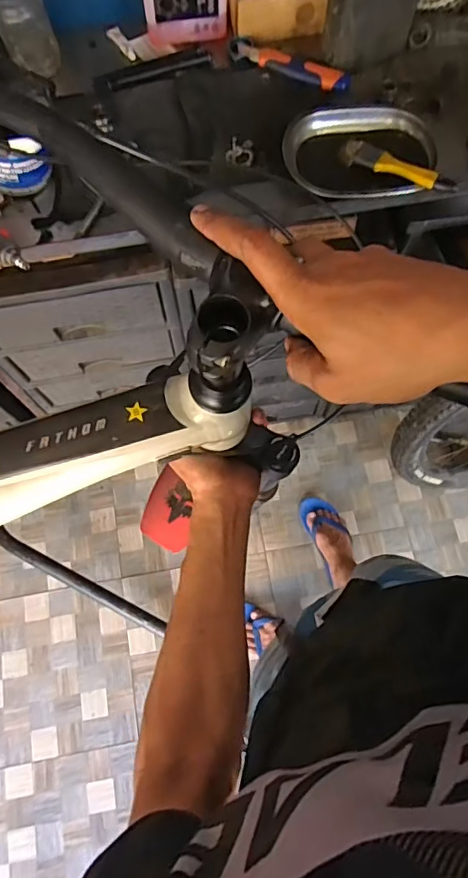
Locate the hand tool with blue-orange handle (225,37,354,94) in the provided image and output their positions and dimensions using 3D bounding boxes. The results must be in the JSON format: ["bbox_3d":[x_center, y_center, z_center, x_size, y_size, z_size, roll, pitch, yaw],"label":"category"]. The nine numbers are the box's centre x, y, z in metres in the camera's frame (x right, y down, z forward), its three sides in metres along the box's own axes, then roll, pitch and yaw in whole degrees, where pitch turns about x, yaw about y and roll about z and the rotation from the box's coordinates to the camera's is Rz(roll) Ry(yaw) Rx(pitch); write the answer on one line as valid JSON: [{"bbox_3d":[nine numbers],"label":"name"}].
[{"bbox_3d":[0.083,-0.566,0.783,0.193,0.017,0.042,22,74,8],"label":"hand tool with blue-orange handle"}]

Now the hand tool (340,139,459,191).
[{"bbox_3d":[0.225,-0.374,0.709,0.164,0.027,0.034,32,75,11],"label":"hand tool"}]

